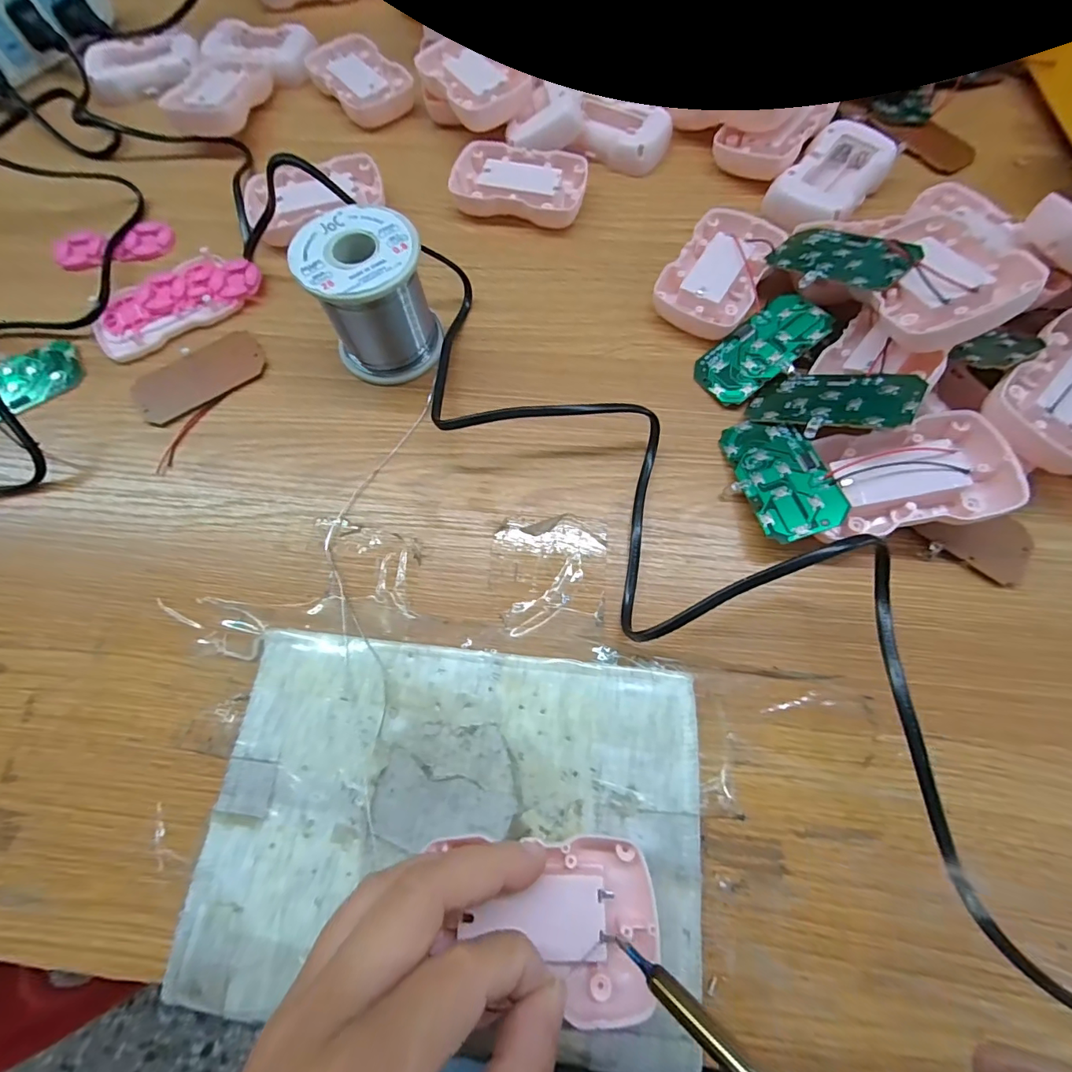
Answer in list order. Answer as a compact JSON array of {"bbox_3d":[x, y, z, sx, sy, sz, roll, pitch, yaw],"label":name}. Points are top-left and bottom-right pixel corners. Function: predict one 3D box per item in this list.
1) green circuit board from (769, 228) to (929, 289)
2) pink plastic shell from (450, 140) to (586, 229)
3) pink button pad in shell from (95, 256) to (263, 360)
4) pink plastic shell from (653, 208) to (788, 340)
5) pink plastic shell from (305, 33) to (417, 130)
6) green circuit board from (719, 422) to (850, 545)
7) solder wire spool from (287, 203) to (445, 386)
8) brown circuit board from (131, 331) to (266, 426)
[{"bbox_3d":[0.168,-0.154,0.261,0.036,0.007,0.074,-34,50,-10],"label":"green circuit board"},{"bbox_3d":[-0.012,-0.236,0.323,0.089,0.017,0.056,11,72,5],"label":"pink plastic shell"},{"bbox_3d":[-0.228,-0.151,0.301,0.101,0.007,0.049,-31,73,-8],"label":"pink button pad in shell"},{"bbox_3d":[0.112,-0.161,0.291,0.054,0.016,0.088,31,75,12],"label":"pink plastic shell"},{"bbox_3d":[-0.137,-0.356,0.368,0.059,0.012,0.088,-40,74,-11],"label":"pink plastic shell"},{"bbox_3d":[0.122,-0.032,0.237,0.036,0.004,0.072,-22,57,16],"label":"green circuit board"},{"bbox_3d":[-0.088,-0.131,0.261,0.060,0.063,0.060,-1,71,2],"label":"solder wire spool"},{"bbox_3d":[-0.202,-0.096,0.284,0.076,0.005,0.040,-31,73,-8],"label":"brown circuit board"}]

